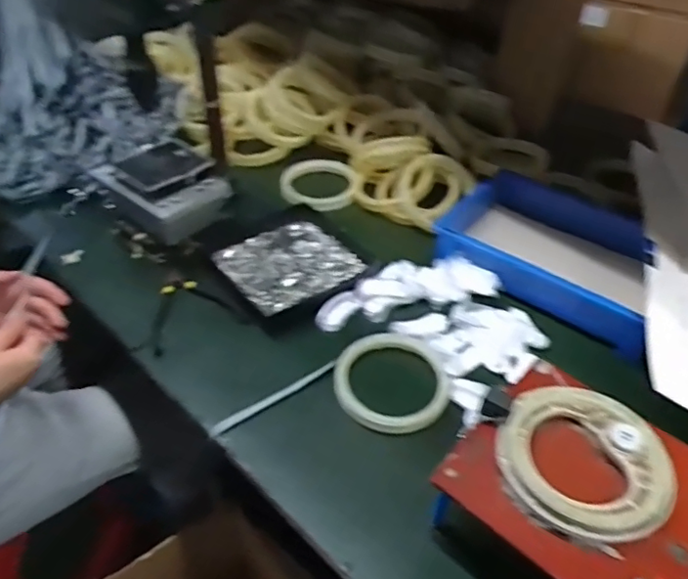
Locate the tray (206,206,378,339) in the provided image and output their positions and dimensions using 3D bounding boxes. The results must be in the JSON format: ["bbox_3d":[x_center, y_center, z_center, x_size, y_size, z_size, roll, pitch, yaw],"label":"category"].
[{"bbox_3d":[-0.069,-0.045,0.780,0.205,0.029,0.192,-24,48,-26],"label":"tray"}]

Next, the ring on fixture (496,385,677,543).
[{"bbox_3d":[0.197,0.137,0.465,0.132,0.017,0.125,23,46,21],"label":"ring on fixture"}]

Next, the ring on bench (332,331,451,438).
[{"bbox_3d":[0.055,0.099,0.637,0.127,0.019,0.123,2,42,-1],"label":"ring on bench"}]

